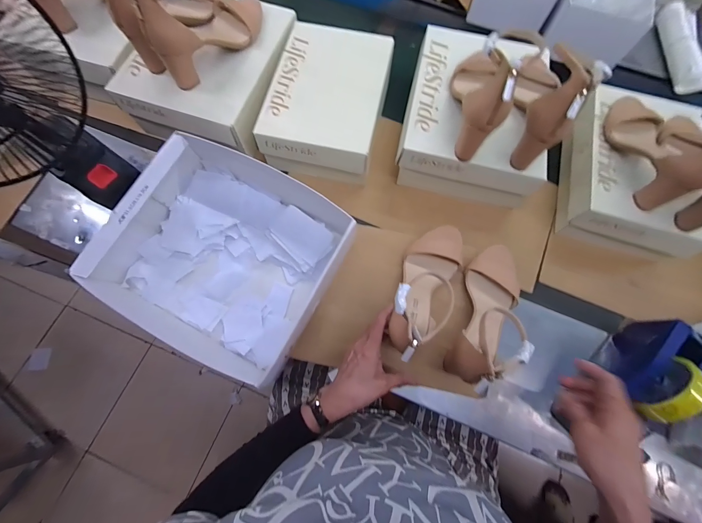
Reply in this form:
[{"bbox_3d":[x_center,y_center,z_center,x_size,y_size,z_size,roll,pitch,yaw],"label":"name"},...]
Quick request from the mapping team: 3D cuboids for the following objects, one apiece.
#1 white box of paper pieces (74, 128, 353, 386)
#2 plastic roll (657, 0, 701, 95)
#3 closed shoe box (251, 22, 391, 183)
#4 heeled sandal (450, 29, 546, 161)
[{"bbox_3d":[-0.187,-0.016,0.489,0.318,0.107,0.305,29,73,8],"label":"white box of paper pieces"},{"bbox_3d":[0.735,-0.480,0.681,0.044,0.048,0.233,6,71,1],"label":"plastic roll"},{"bbox_3d":[-0.041,-0.308,0.622,0.203,0.112,0.294,12,71,3],"label":"closed shoe box"},{"bbox_3d":[0.208,-0.280,0.469,0.067,0.160,0.208,7,71,1],"label":"heeled sandal"}]

